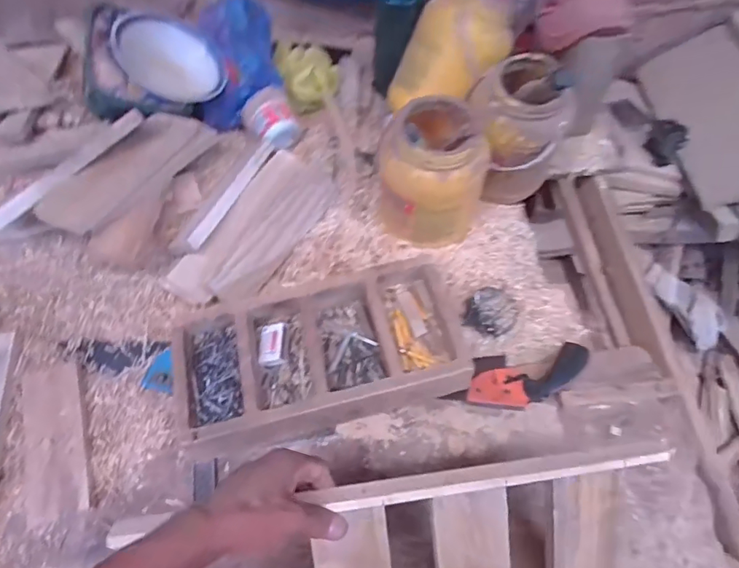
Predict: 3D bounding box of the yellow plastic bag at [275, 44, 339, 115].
[{"bbox_3d":[-0.115,-0.394,0.962,0.115,0.088,0.133,-5,56,-1],"label":"yellow plastic bag"}]

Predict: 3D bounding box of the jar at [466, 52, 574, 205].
[{"bbox_3d":[0.233,-0.239,0.819,0.145,0.218,0.148,-1,56,2],"label":"jar"}]

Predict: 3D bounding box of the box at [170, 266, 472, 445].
[{"bbox_3d":[-0.066,0.090,0.687,0.357,0.061,0.195,-13,56,-6],"label":"box"}]

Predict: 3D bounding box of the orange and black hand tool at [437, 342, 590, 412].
[{"bbox_3d":[0.206,0.131,0.710,0.194,0.026,0.082,-2,56,1],"label":"orange and black hand tool"}]

